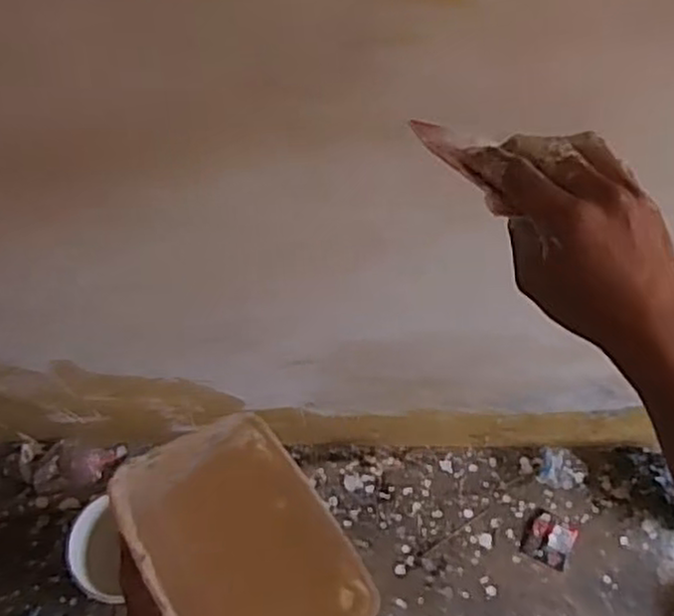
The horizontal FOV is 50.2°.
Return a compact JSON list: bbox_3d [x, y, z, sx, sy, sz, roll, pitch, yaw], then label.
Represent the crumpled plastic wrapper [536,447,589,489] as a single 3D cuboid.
[{"bbox_3d":[0.452,0.324,1.438,0.089,0.044,0.074,15,66,6],"label":"crumpled plastic wrapper"}]

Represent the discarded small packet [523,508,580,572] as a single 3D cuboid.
[{"bbox_3d":[0.416,0.454,1.404,0.089,0.013,0.088,25,67,10],"label":"discarded small packet"}]

